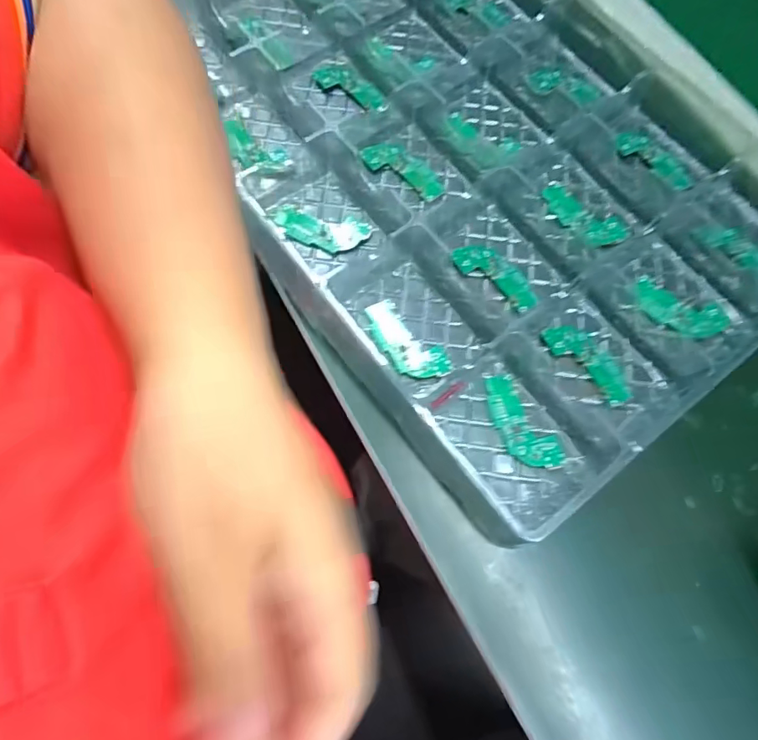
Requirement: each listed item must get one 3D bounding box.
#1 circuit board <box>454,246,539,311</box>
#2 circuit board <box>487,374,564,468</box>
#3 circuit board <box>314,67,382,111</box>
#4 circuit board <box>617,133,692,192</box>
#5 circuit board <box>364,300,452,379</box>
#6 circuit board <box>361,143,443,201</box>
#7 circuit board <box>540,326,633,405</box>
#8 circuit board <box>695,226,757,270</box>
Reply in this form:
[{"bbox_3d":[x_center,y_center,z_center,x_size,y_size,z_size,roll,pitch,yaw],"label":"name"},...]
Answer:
[{"bbox_3d":[0.079,-0.064,0.336,0.061,0.004,0.027,36,74,9],"label":"circuit board"},{"bbox_3d":[0.083,0.032,0.302,0.026,0.004,0.063,-30,75,-11],"label":"circuit board"},{"bbox_3d":[-0.022,-0.215,0.384,0.059,0.004,0.024,32,73,8],"label":"circuit board"},{"bbox_3d":[0.201,-0.154,0.369,0.059,0.005,0.027,43,75,11],"label":"circuit board"},{"bbox_3d":[0.016,-0.018,0.318,0.027,0.004,0.062,-38,77,-13],"label":"circuit board"},{"bbox_3d":[0.019,-0.143,0.359,0.060,0.006,0.031,41,75,11],"label":"circuit board"},{"bbox_3d":[0.132,-0.006,0.318,0.063,0.004,0.026,44,75,12],"label":"circuit board"},{"bbox_3d":[0.246,-0.086,0.349,0.052,0.004,0.025,40,74,10],"label":"circuit board"}]

